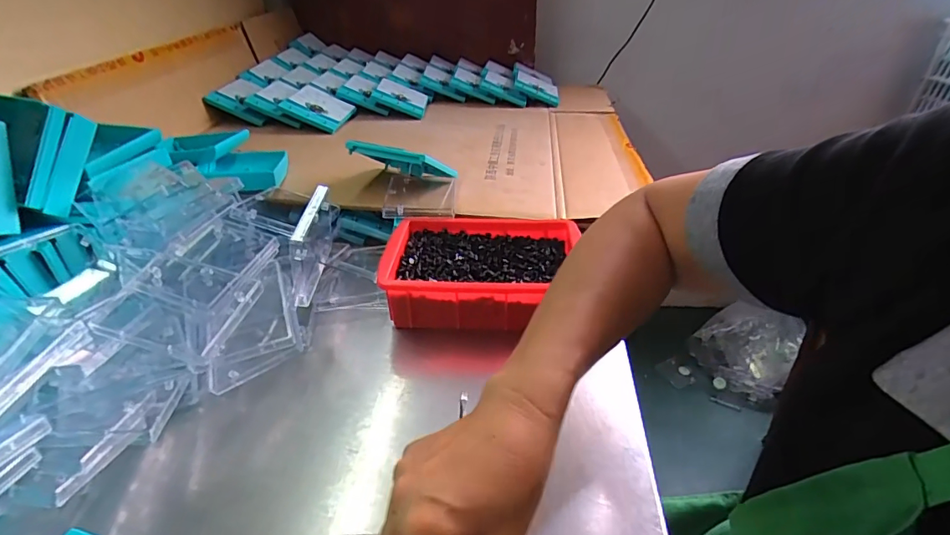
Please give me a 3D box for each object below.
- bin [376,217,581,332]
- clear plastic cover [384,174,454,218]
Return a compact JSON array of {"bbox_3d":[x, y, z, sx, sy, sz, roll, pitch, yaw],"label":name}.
[{"bbox_3d":[0.011,0.004,0.508,0.200,0.058,0.135,1,33,4],"label":"bin"},{"bbox_3d":[-0.068,-0.091,0.592,0.083,0.011,0.096,4,40,-6],"label":"clear plastic cover"}]

